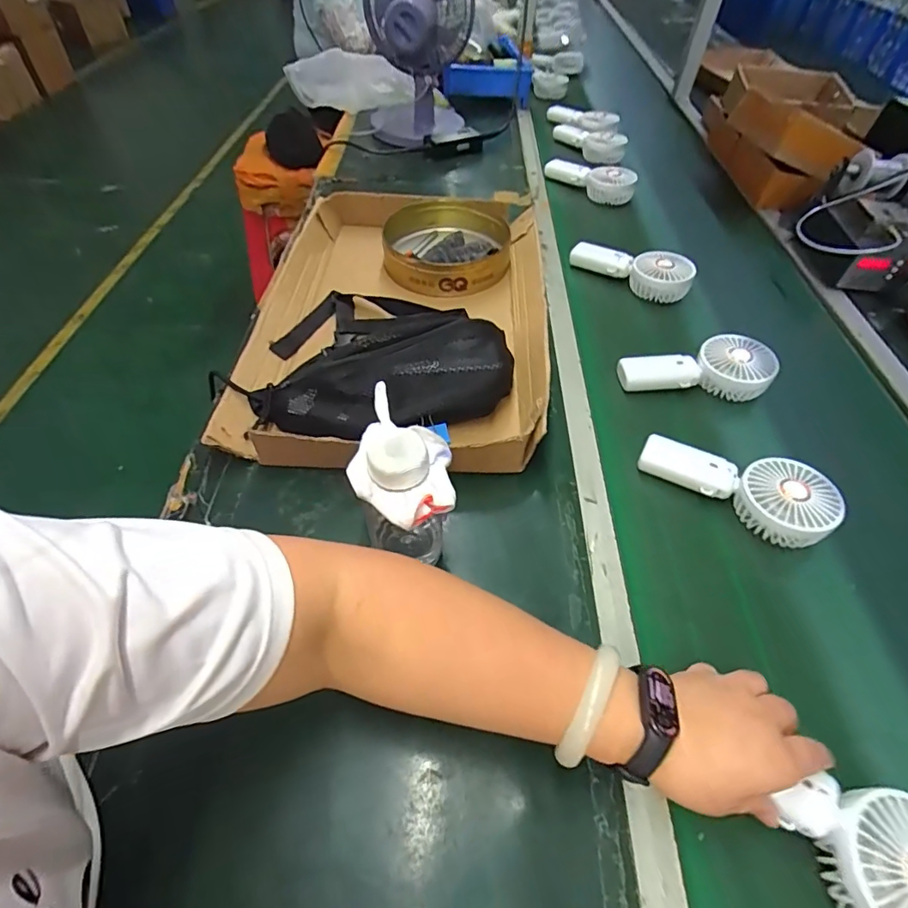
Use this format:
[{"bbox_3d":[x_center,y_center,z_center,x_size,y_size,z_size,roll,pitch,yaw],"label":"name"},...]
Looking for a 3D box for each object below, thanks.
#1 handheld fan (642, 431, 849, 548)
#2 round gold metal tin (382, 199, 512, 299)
[{"bbox_3d":[0.290,0.024,0.510,0.181,0.044,0.077,31,55,18],"label":"handheld fan"},{"bbox_3d":[-0.009,-0.316,0.750,0.190,0.051,0.190,3,51,-4],"label":"round gold metal tin"}]

